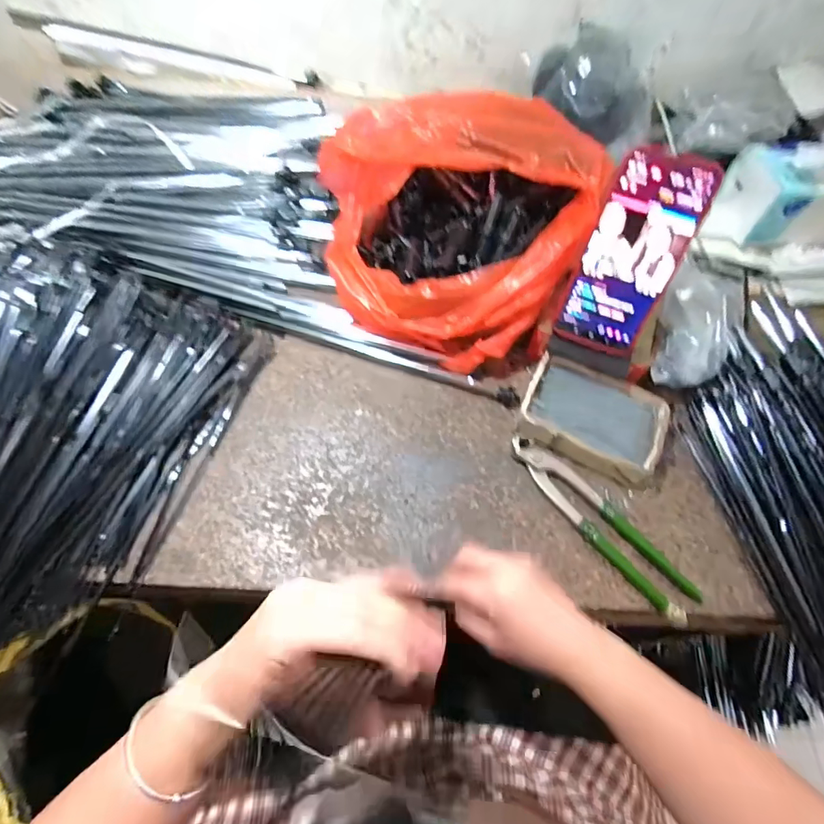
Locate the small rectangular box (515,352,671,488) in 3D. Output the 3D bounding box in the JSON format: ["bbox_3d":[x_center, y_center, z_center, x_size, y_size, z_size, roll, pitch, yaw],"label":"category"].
[{"bbox_3d":[0.176,0.005,0.461,0.130,0.031,0.091,23,62,11],"label":"small rectangular box"}]

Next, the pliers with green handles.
[{"bbox_3d":[0.169,0.096,0.425,0.042,0.022,0.197,-35,67,-20],"label":"pliers with green handles"}]

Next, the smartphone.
[{"bbox_3d":[0.193,-0.134,0.415,0.080,0.166,0.016,20,32,10],"label":"smartphone"}]

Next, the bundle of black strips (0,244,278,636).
[{"bbox_3d":[-0.366,0.009,0.399,0.357,0.044,0.376,25,72,-8],"label":"bundle of black strips"}]

